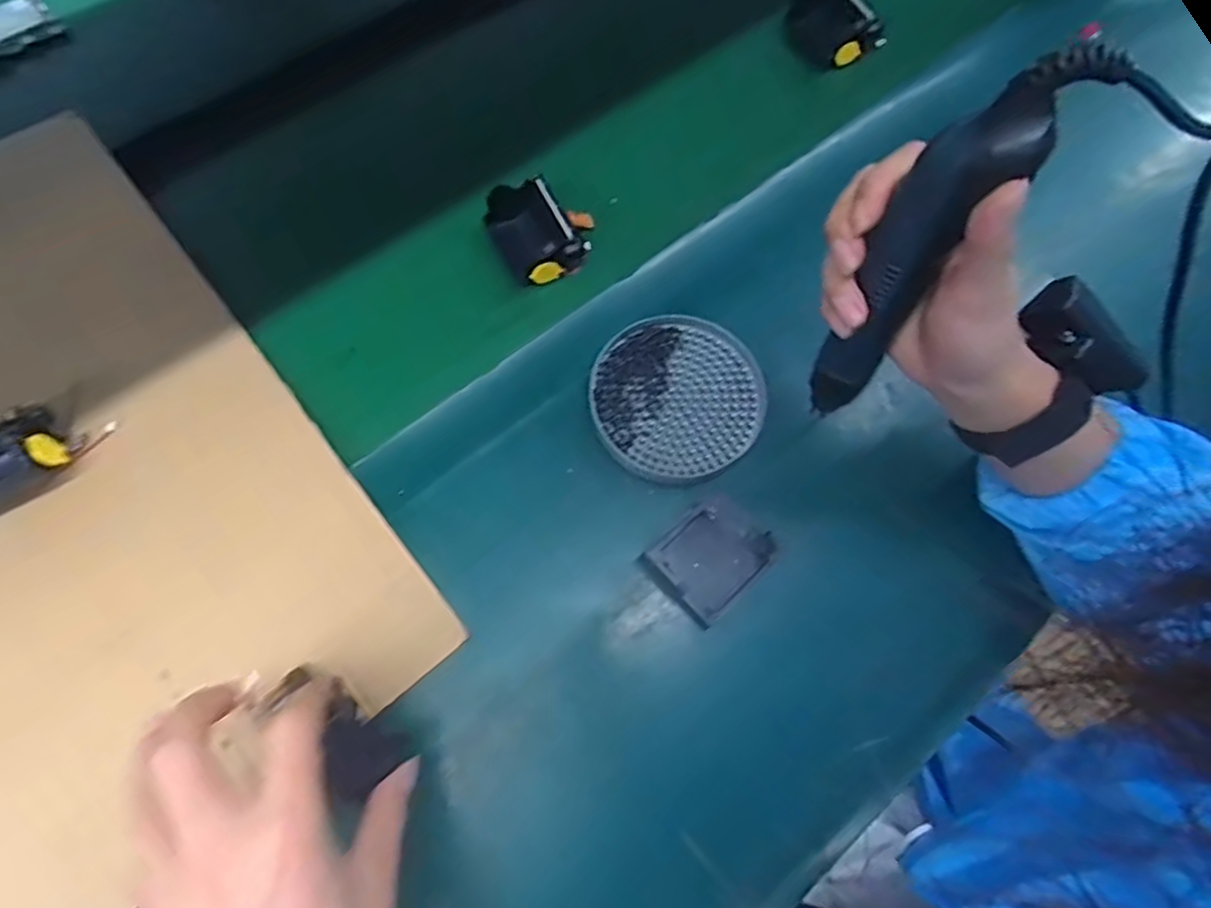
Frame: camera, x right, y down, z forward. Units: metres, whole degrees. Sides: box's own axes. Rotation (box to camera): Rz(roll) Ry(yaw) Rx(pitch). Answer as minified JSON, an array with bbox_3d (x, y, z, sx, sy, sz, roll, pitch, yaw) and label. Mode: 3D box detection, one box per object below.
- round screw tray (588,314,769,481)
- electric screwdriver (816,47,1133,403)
[{"bbox_3d":[0.048,-0.040,0.456,0.113,0.007,0.112,1,73,-2],"label":"round screw tray"},{"bbox_3d":[0.144,-0.086,0.328,0.027,0.219,0.038,-29,68,-21],"label":"electric screwdriver"}]

